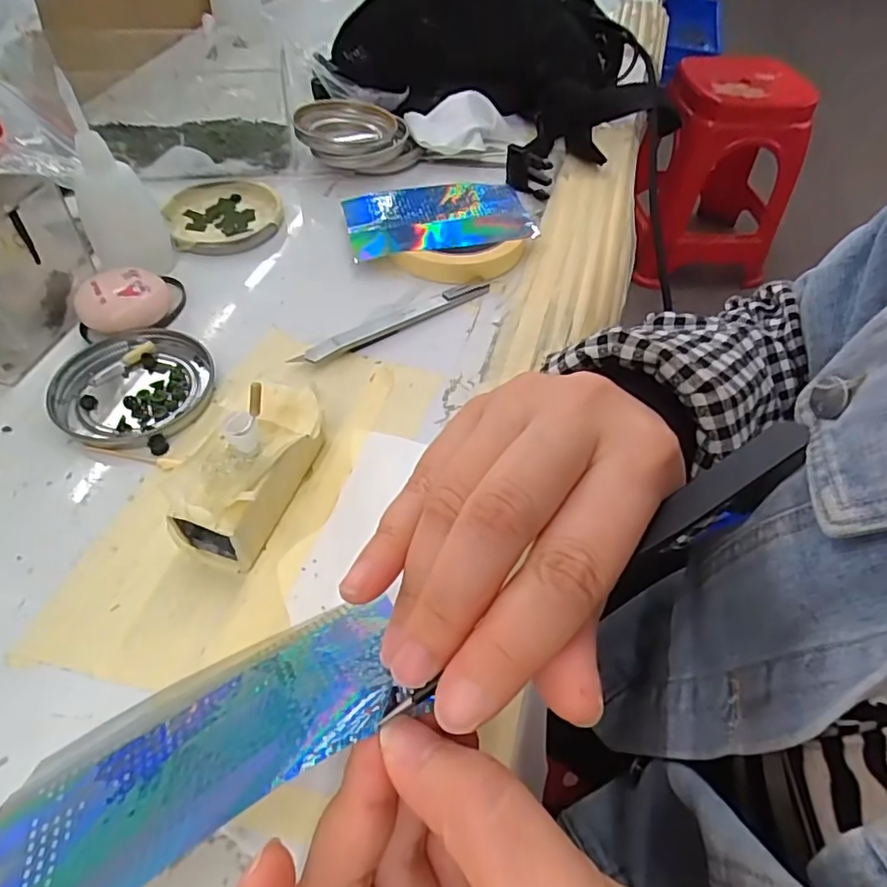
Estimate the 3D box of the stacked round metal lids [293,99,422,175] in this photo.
[{"bbox_3d":[-0.070,-0.246,0.464,0.090,0.028,0.079,-14,54,-12],"label":"stacked round metal lids"}]

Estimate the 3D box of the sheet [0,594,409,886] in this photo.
[{"bbox_3d":[-0.068,0.082,0.162,0.117,0.004,0.077,-31,20,-21],"label":"sheet"}]

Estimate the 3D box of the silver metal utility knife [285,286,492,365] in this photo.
[{"bbox_3d":[-0.027,-0.073,0.347,0.130,0.010,0.013,-29,58,-22],"label":"silver metal utility knife"}]

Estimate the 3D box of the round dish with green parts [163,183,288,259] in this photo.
[{"bbox_3d":[-0.155,-0.163,0.412,0.077,0.009,0.082,1,52,-1],"label":"round dish with green parts"}]

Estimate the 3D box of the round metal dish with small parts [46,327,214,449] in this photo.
[{"bbox_3d":[-0.165,-0.030,0.308,0.076,0.009,0.076,1,52,-1],"label":"round metal dish with small parts"}]

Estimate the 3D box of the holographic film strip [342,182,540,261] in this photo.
[{"bbox_3d":[0.000,-0.157,0.405,0.132,0.016,0.075,-8,53,-8],"label":"holographic film strip"}]

